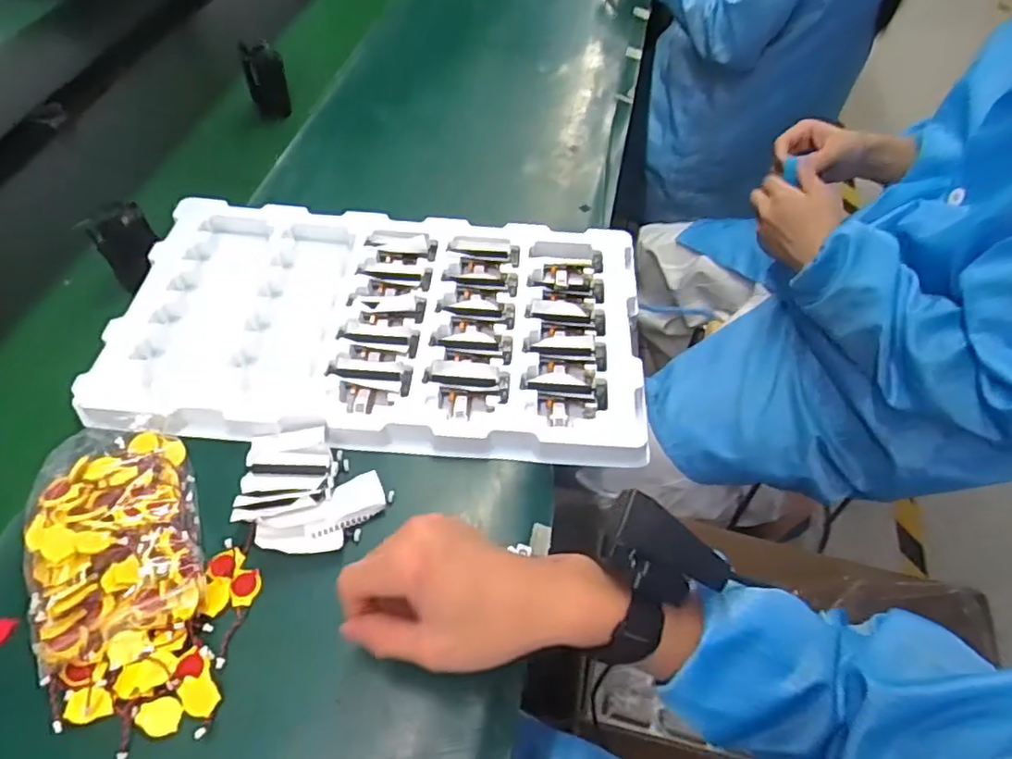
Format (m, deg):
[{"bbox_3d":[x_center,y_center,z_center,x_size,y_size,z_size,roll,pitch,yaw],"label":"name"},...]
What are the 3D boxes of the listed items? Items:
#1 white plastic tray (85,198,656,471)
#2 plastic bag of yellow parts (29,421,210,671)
[{"bbox_3d":[-0.102,-0.048,0.550,0.428,0.031,0.252,2,54,-1],"label":"white plastic tray"},{"bbox_3d":[-0.256,0.100,0.415,0.092,0.033,0.144,-20,57,-16],"label":"plastic bag of yellow parts"}]

